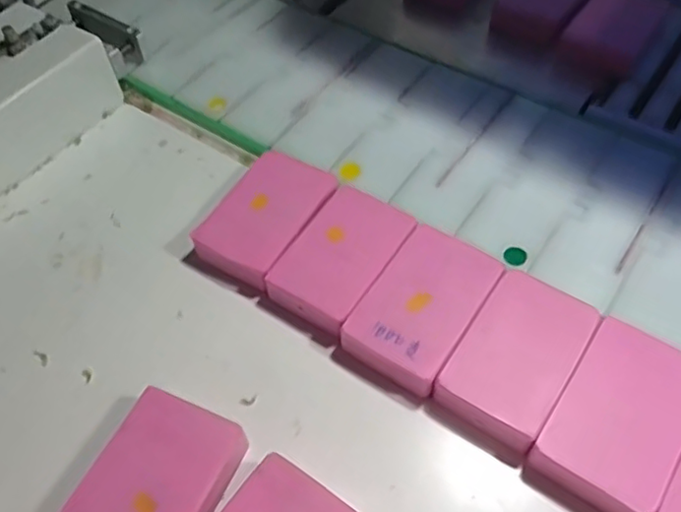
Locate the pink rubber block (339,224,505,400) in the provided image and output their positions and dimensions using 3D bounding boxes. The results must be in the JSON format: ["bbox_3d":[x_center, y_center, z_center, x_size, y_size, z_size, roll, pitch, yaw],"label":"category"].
[{"bbox_3d":[0.037,0.021,0.276,0.044,0.013,0.072,28,61,21],"label":"pink rubber block"}]

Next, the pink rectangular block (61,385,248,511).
[{"bbox_3d":[-0.069,0.090,0.236,0.048,0.020,0.069,21,58,17],"label":"pink rectangular block"}]

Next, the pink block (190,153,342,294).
[{"bbox_3d":[-0.037,-0.018,0.311,0.044,0.018,0.068,27,60,21],"label":"pink block"}]

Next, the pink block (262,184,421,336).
[{"bbox_3d":[0.000,0.001,0.293,0.044,0.014,0.069,27,60,21],"label":"pink block"}]

